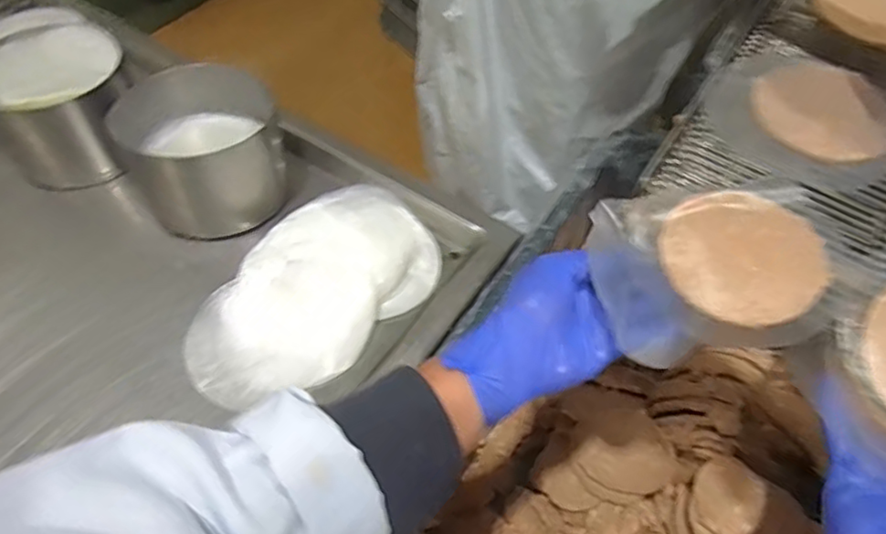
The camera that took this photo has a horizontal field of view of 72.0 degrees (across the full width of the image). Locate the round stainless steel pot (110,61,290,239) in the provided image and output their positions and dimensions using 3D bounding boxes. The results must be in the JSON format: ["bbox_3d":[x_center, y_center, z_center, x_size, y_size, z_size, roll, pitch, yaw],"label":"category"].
[{"bbox_3d":[-0.239,-0.120,0.619,0.144,0.105,0.140,0,56,-1],"label":"round stainless steel pot"}]

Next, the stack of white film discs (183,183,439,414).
[{"bbox_3d":[-0.120,0.017,0.571,0.151,0.027,0.256,36,63,21],"label":"stack of white film discs"}]

